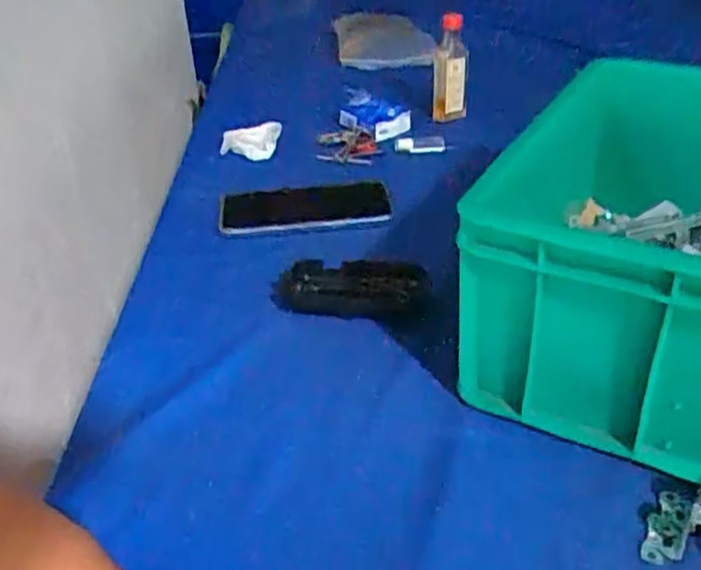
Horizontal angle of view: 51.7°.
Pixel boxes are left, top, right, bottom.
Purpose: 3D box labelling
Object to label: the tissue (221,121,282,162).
[{"bbox_3d":[-0.112,-0.162,0.815,0.072,0.034,0.028,-5,33,-3],"label":"tissue"}]

